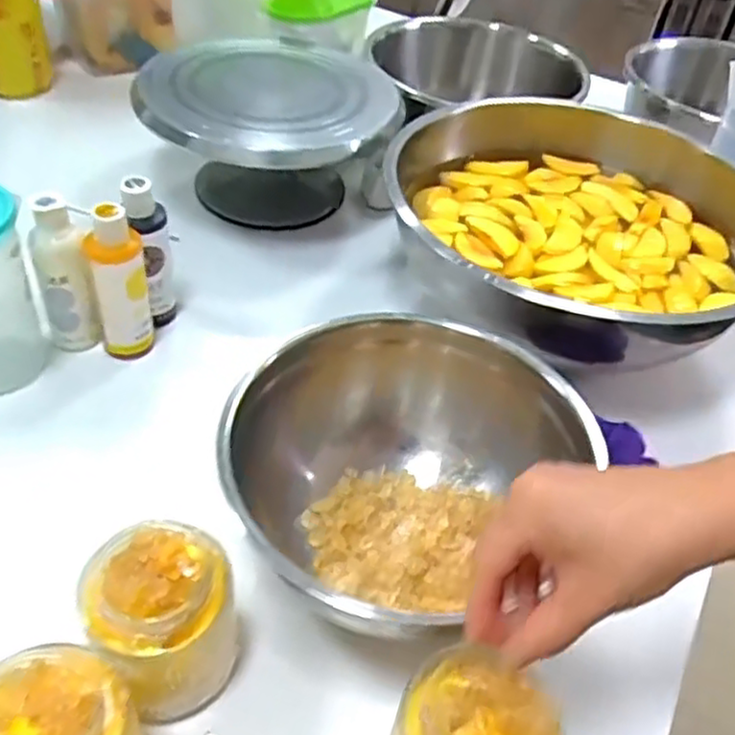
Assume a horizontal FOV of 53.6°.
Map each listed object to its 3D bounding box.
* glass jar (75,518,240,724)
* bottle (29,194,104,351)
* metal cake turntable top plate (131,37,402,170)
[{"bbox_3d":[-0.123,0.153,0.442,0.081,0.102,0.078,4,44,-4],"label":"glass jar"},{"bbox_3d":[-0.264,-0.076,0.631,0.046,0.145,0.041,-19,50,-24],"label":"bottle"},{"bbox_3d":[-0.110,-0.320,0.833,0.301,0.019,0.262,-28,54,-31],"label":"metal cake turntable top plate"}]

